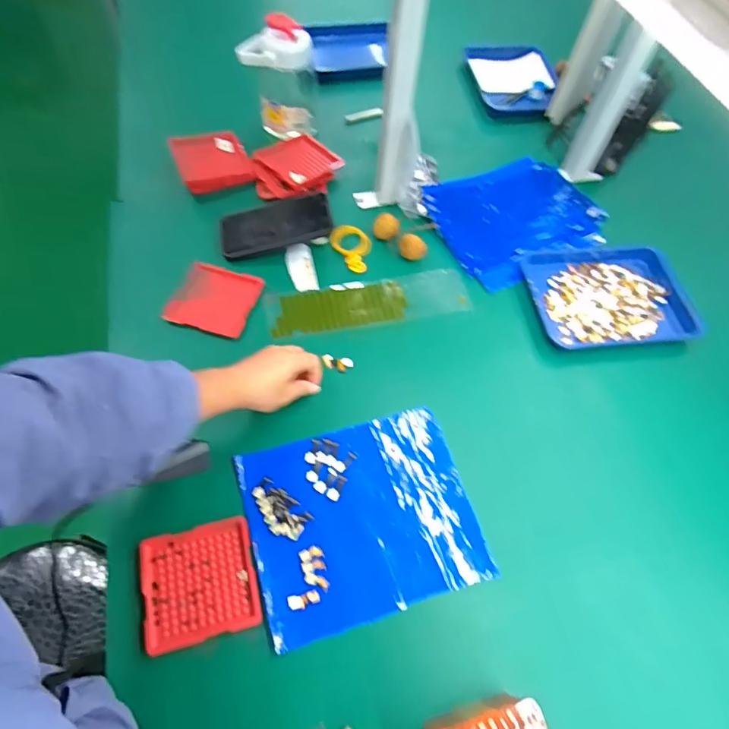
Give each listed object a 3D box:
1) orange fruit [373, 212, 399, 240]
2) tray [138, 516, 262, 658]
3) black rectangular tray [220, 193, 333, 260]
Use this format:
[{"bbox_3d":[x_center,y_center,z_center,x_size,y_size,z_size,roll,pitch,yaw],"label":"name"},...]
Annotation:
[{"bbox_3d":[0.032,-0.201,0.712,0.037,0.034,0.033,7,59,1],"label":"orange fruit"},{"bbox_3d":[-0.157,0.207,0.462,0.100,0.011,0.100,-13,61,-11],"label":"tray"},{"bbox_3d":[-0.125,-0.194,0.674,0.155,0.017,0.073,-13,73,2],"label":"black rectangular tray"}]

